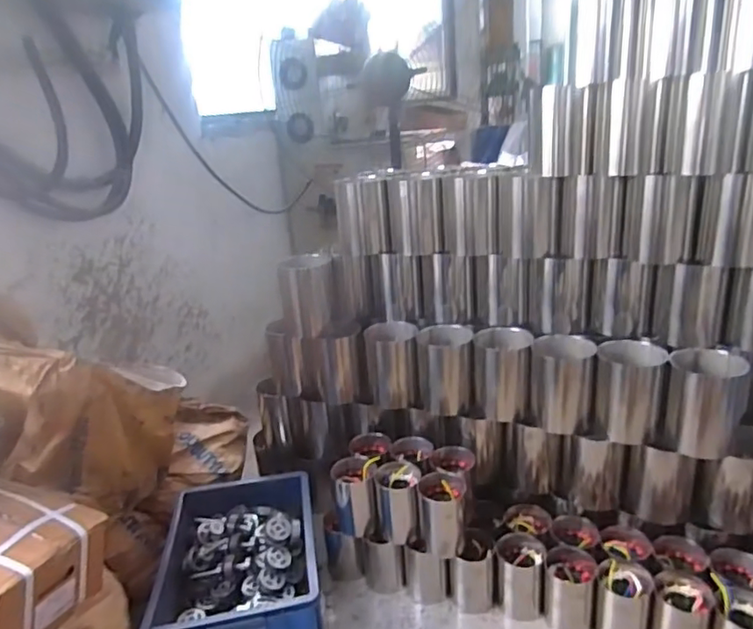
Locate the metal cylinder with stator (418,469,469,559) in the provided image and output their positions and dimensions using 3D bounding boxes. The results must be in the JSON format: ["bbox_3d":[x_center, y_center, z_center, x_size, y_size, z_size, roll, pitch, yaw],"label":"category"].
[{"bbox_3d":[0.129,0.384,1.104,0.090,0.129,0.086,-3,20,5],"label":"metal cylinder with stator"}]

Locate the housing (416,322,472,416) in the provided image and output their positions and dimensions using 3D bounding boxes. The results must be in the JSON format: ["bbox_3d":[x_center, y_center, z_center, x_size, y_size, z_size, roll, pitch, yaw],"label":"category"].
[{"bbox_3d":[0.153,0.116,1.244,0.111,0.163,0.107,1,21,16],"label":"housing"}]

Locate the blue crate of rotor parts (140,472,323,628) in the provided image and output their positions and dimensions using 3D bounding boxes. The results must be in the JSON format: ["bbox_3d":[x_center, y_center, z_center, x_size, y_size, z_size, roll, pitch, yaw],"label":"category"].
[{"bbox_3d":[-0.271,0.514,1.164,0.300,0.157,0.388,-8,20,-7],"label":"blue crate of rotor parts"}]

